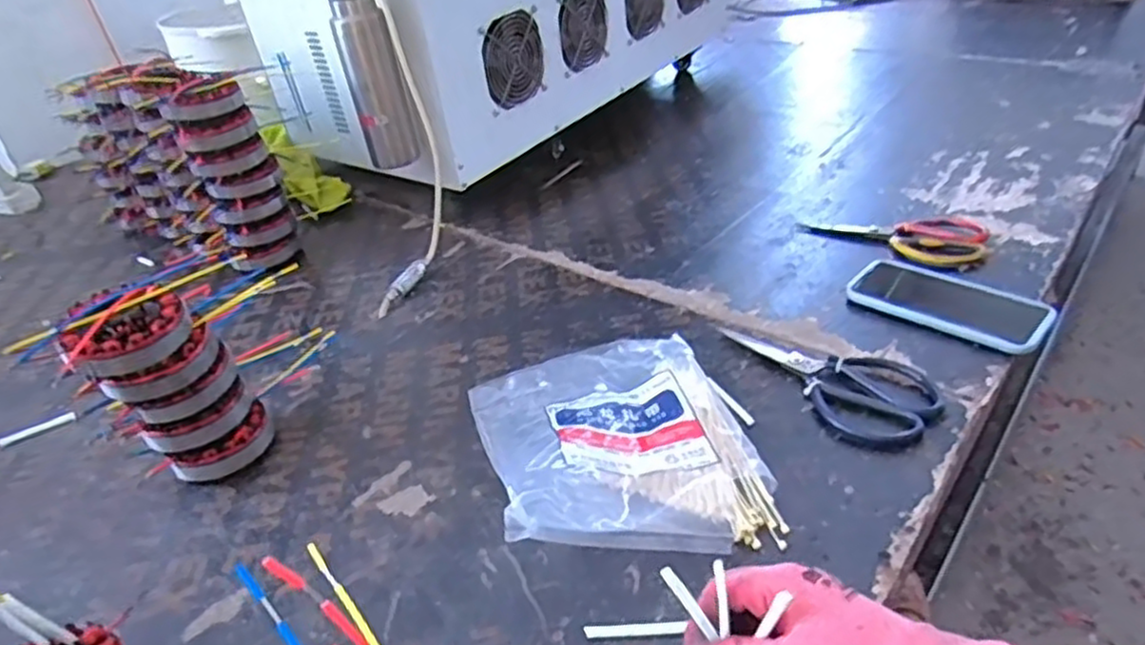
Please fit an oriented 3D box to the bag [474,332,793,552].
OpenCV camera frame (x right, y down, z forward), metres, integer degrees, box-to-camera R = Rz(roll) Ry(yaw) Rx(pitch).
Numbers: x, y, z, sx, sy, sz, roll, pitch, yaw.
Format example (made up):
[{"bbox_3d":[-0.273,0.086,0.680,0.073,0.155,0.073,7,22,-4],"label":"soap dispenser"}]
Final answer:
[{"bbox_3d":[0.030,0.076,0.568,0.199,0.068,0.244,-13,35,-7],"label":"bag"}]

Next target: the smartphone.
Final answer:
[{"bbox_3d":[0.356,-0.018,0.687,0.169,0.013,0.080,24,46,37],"label":"smartphone"}]

